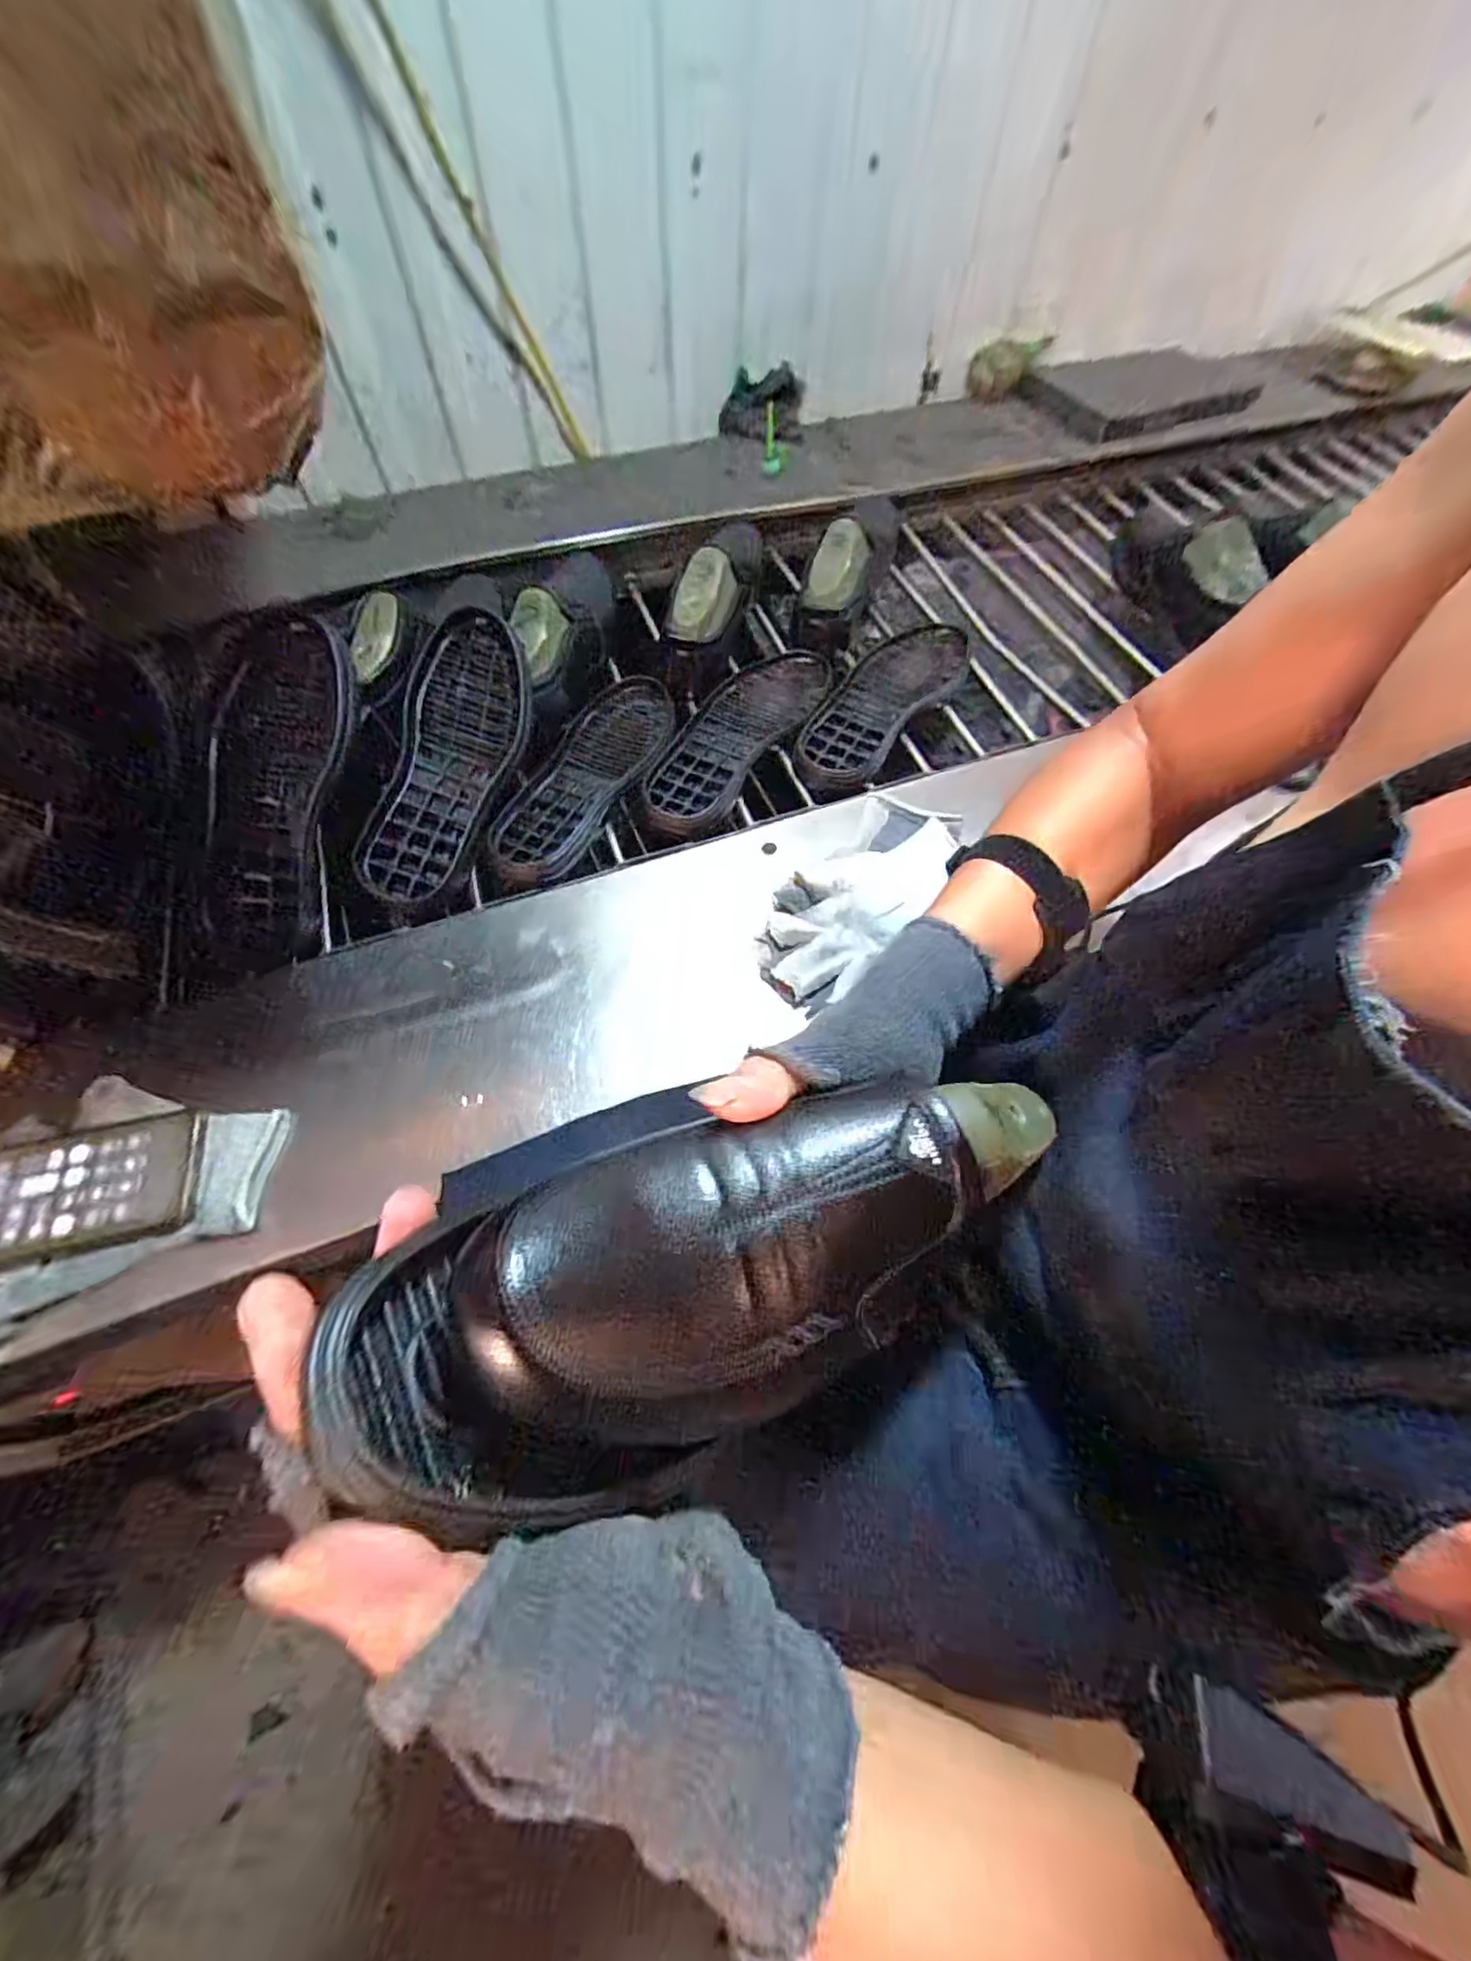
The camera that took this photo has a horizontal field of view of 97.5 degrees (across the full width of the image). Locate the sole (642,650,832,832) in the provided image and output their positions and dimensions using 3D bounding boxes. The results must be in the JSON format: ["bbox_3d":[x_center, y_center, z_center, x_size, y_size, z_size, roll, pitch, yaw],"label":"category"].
[{"bbox_3d":[0.003,-0.258,0.674,0.094,0.029,0.290,28,66,13],"label":"sole"}]

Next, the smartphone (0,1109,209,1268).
[{"bbox_3d":[-0.430,0.137,0.407,0.169,0.011,0.075,-12,64,-8],"label":"smartphone"}]

